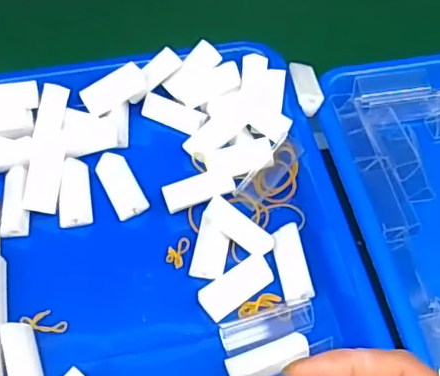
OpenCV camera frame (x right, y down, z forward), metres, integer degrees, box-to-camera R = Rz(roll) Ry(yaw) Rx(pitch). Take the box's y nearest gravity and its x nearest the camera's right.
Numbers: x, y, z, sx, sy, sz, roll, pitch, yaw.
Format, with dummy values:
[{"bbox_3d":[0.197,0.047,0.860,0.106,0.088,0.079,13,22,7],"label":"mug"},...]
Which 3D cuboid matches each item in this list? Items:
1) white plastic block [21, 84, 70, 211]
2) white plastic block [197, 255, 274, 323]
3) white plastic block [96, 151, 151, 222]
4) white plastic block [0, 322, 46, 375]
[{"bbox_3d":[-0.117,-0.029,0.391,0.023,0.013,0.091,0,61,-2],"label":"white plastic block"},{"bbox_3d":[0.011,0.060,0.348,0.047,0.004,0.022,-31,85,-15],"label":"white plastic block"},{"bbox_3d":[-0.066,-0.002,0.385,0.021,0.007,0.047,-26,65,-15],"label":"white plastic block"},{"bbox_3d":[-0.110,0.098,0.324,0.018,0.011,0.048,-14,58,-11],"label":"white plastic block"}]

